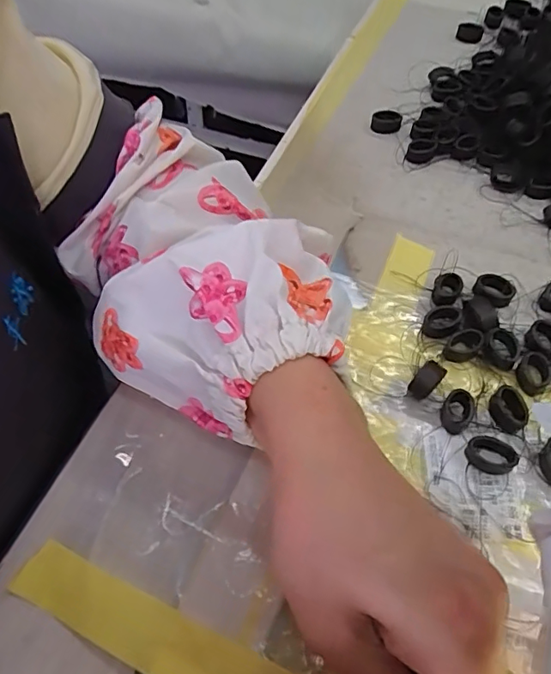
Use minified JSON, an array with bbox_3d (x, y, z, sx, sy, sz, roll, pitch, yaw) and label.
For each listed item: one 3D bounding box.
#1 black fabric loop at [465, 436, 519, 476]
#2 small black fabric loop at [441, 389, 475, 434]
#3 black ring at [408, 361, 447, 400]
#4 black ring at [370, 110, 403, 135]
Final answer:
[{"bbox_3d":[0.099,0.054,0.236,0.021,0.006,0.015,21,61,16],"label":"black fabric loop"},{"bbox_3d":[0.087,0.035,0.246,0.014,0.007,0.021,19,60,15],"label":"small black fabric loop"},{"bbox_3d":[0.075,0.022,0.257,0.011,0.006,0.021,37,66,24],"label":"black ring"},{"bbox_3d":[0.080,-0.158,0.372,0.021,0.009,0.021,-1,57,2],"label":"black ring"}]

